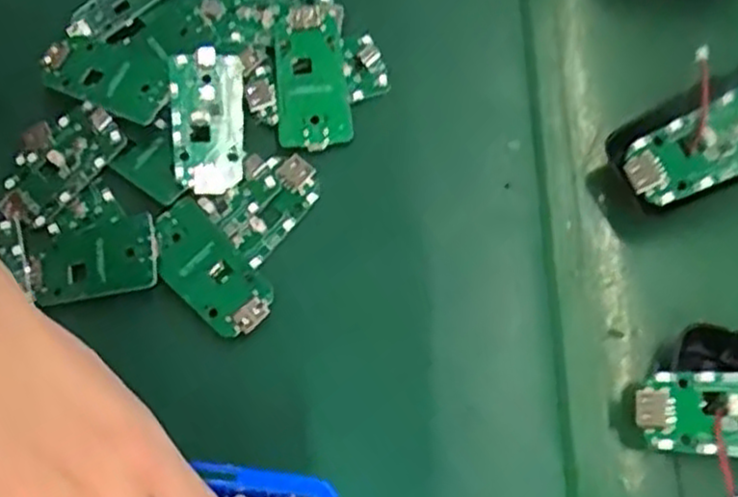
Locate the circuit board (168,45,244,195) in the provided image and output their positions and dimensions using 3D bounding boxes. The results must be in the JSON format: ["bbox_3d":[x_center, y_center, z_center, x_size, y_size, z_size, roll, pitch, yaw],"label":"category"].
[{"bbox_3d":[-0.071,-0.056,0.335,0.031,0.004,0.064,1,81,-14],"label":"circuit board"}]

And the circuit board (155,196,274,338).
[{"bbox_3d":[-0.068,0.009,0.320,0.030,0.006,0.062,-42,75,-11],"label":"circuit board"}]

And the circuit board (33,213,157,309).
[{"bbox_3d":[-0.116,0.006,0.325,0.056,0.006,0.031,-14,72,13],"label":"circuit board"}]

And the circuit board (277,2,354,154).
[{"bbox_3d":[-0.025,-0.077,0.340,0.032,0.010,0.064,-4,71,1],"label":"circuit board"}]

